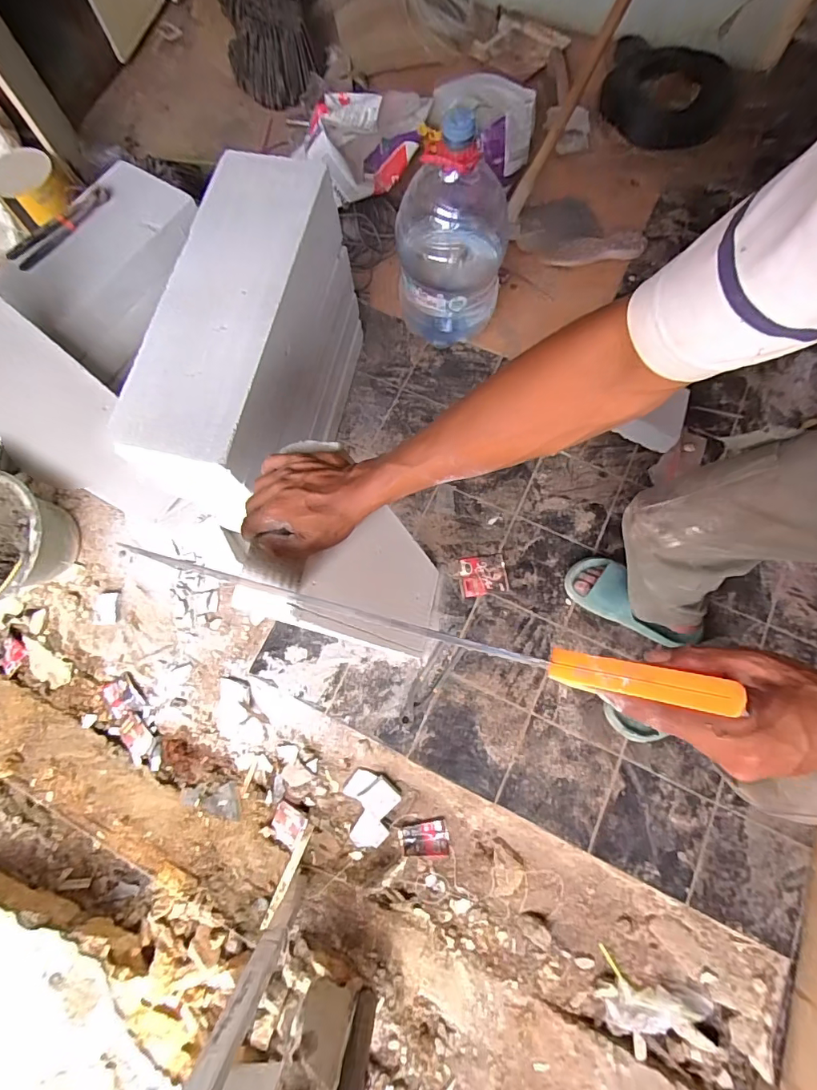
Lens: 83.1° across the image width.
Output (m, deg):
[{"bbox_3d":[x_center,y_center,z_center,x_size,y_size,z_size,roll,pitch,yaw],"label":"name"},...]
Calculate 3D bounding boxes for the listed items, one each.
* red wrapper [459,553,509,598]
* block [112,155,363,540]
[{"bbox_3d":[0.175,0.070,1.072,0.105,0.004,0.089,-9,75,-1],"label":"red wrapper"},{"bbox_3d":[-0.289,-0.363,0.966,0.206,0.460,0.565,12,75,5],"label":"block"}]

